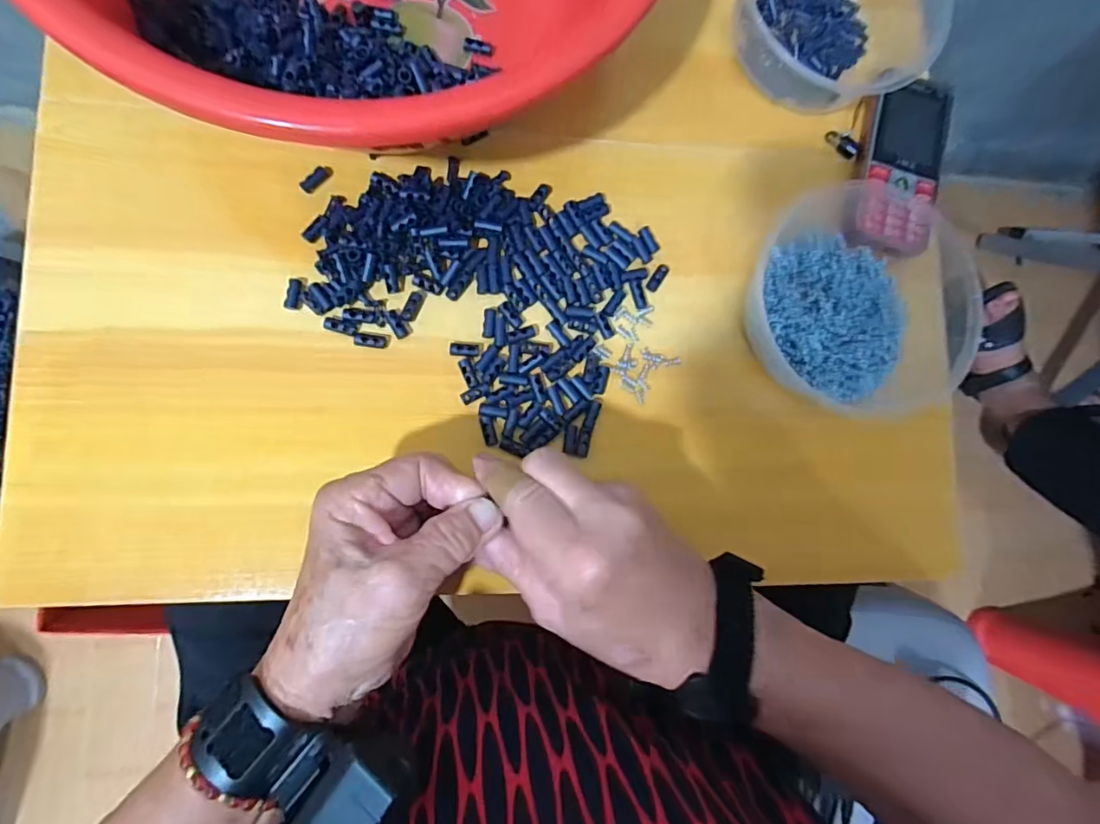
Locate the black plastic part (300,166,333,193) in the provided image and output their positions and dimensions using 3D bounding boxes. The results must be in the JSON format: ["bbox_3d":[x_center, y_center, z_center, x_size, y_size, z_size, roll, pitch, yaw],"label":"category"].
[{"bbox_3d":[-0.146,-0.147,0.345,0.008,0.005,0.022,42,82,0],"label":"black plastic part"}]

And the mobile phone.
[{"bbox_3d":[0.242,-0.172,0.387,0.062,0.016,0.132,15,83,-6],"label":"mobile phone"}]

